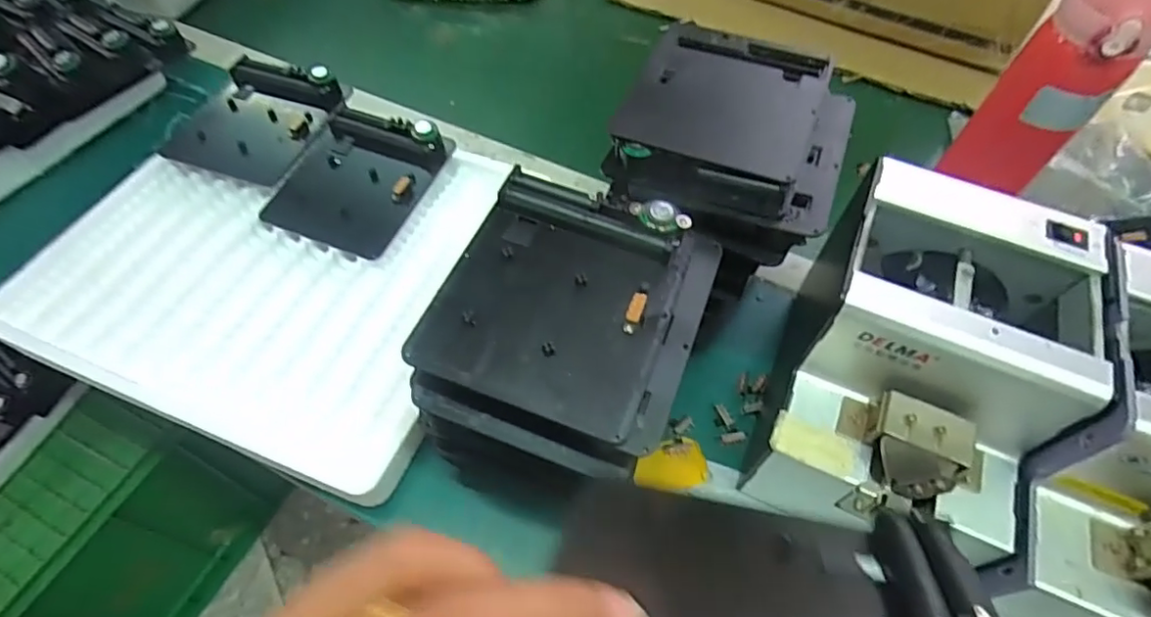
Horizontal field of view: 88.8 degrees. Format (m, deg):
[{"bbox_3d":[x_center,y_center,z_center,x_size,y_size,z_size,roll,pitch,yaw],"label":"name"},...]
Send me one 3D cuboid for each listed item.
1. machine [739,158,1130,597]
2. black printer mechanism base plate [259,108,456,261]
[{"bbox_3d":[0.194,0.029,0.339,0.142,0.117,0.183,24,58,13],"label":"machine"},{"bbox_3d":[-0.178,-0.109,0.476,0.109,0.034,0.121,20,58,11],"label":"black printer mechanism base plate"}]

